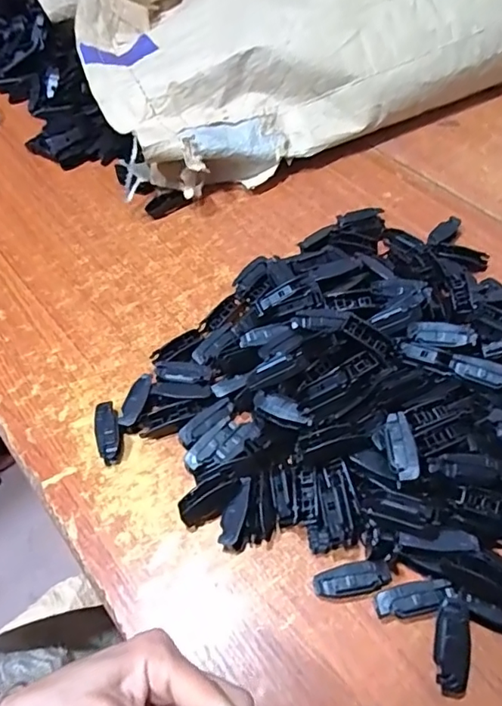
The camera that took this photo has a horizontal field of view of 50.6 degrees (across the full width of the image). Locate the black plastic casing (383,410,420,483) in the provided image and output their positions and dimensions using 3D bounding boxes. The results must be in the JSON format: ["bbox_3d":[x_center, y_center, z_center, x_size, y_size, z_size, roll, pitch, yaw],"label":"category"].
[{"bbox_3d":[0.101,0.064,0.357,0.017,0.012,0.046,-1,55,2],"label":"black plastic casing"}]

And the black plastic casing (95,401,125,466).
[{"bbox_3d":[-0.111,0.063,0.416,0.017,0.017,0.047,-15,56,-8],"label":"black plastic casing"}]

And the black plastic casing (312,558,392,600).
[{"bbox_3d":[0.065,0.148,0.346,0.049,0.018,0.018,-9,55,-3],"label":"black plastic casing"}]

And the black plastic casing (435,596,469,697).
[{"bbox_3d":[0.120,0.175,0.315,0.019,0.013,0.055,6,76,7],"label":"black plastic casing"}]

